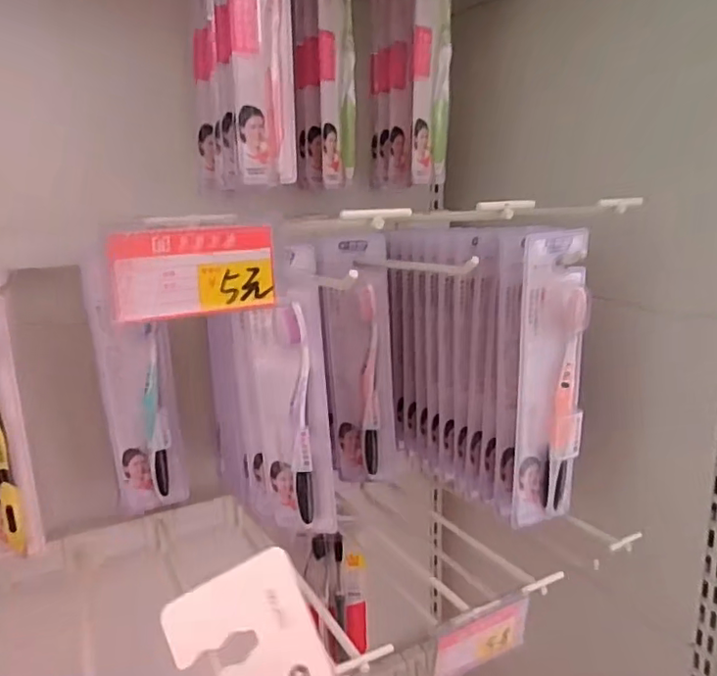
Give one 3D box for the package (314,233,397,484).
[{"bbox_3d":[0.000,0.023,0.536,0.058,0.227,0.028,8,17,34],"label":"package"}]

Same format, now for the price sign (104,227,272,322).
[{"bbox_3d":[-0.071,-0.029,0.259,0.070,0.037,0.004,-8,15,-27],"label":"price sign"}]

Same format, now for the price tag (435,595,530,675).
[{"bbox_3d":[0.086,0.203,0.400,0.079,0.039,0.009,0,11,-32],"label":"price tag"}]

